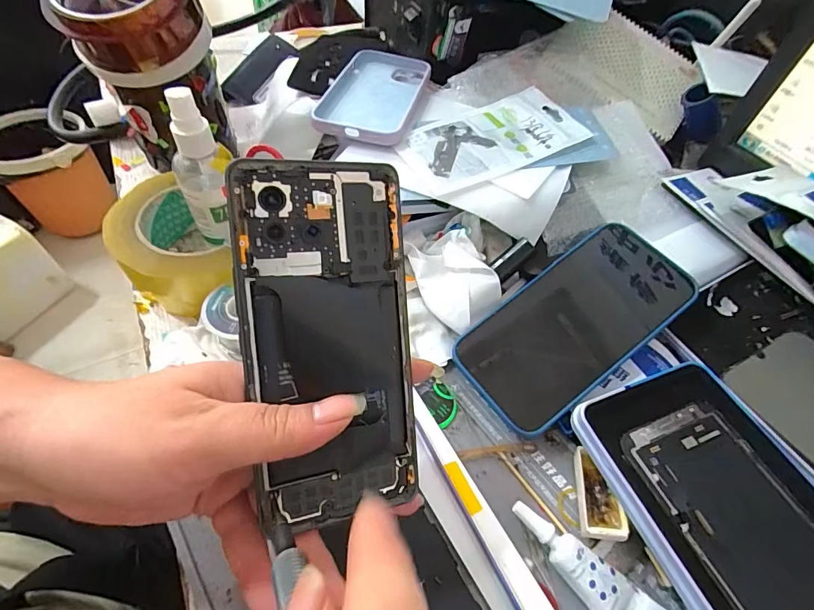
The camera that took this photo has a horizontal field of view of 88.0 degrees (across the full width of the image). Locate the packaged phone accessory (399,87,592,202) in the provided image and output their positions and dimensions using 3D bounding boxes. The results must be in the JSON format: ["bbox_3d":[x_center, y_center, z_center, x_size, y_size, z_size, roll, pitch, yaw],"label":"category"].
[{"bbox_3d":[0.068,-0.139,0.345,0.149,0.010,0.081,-22,59,-19],"label":"packaged phone accessory"}]

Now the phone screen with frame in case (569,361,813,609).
[{"bbox_3d":[0.180,0.120,0.214,0.103,0.010,0.185,-16,54,-13],"label":"phone screen with frame in case"}]

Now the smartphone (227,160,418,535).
[{"bbox_3d":[-0.033,0.018,0.188,0.073,0.004,0.157,-6,95,-22],"label":"smartphone"}]

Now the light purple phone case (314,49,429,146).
[{"bbox_3d":[-0.026,-0.192,0.383,0.077,0.014,0.150,13,54,4],"label":"light purple phone case"}]

